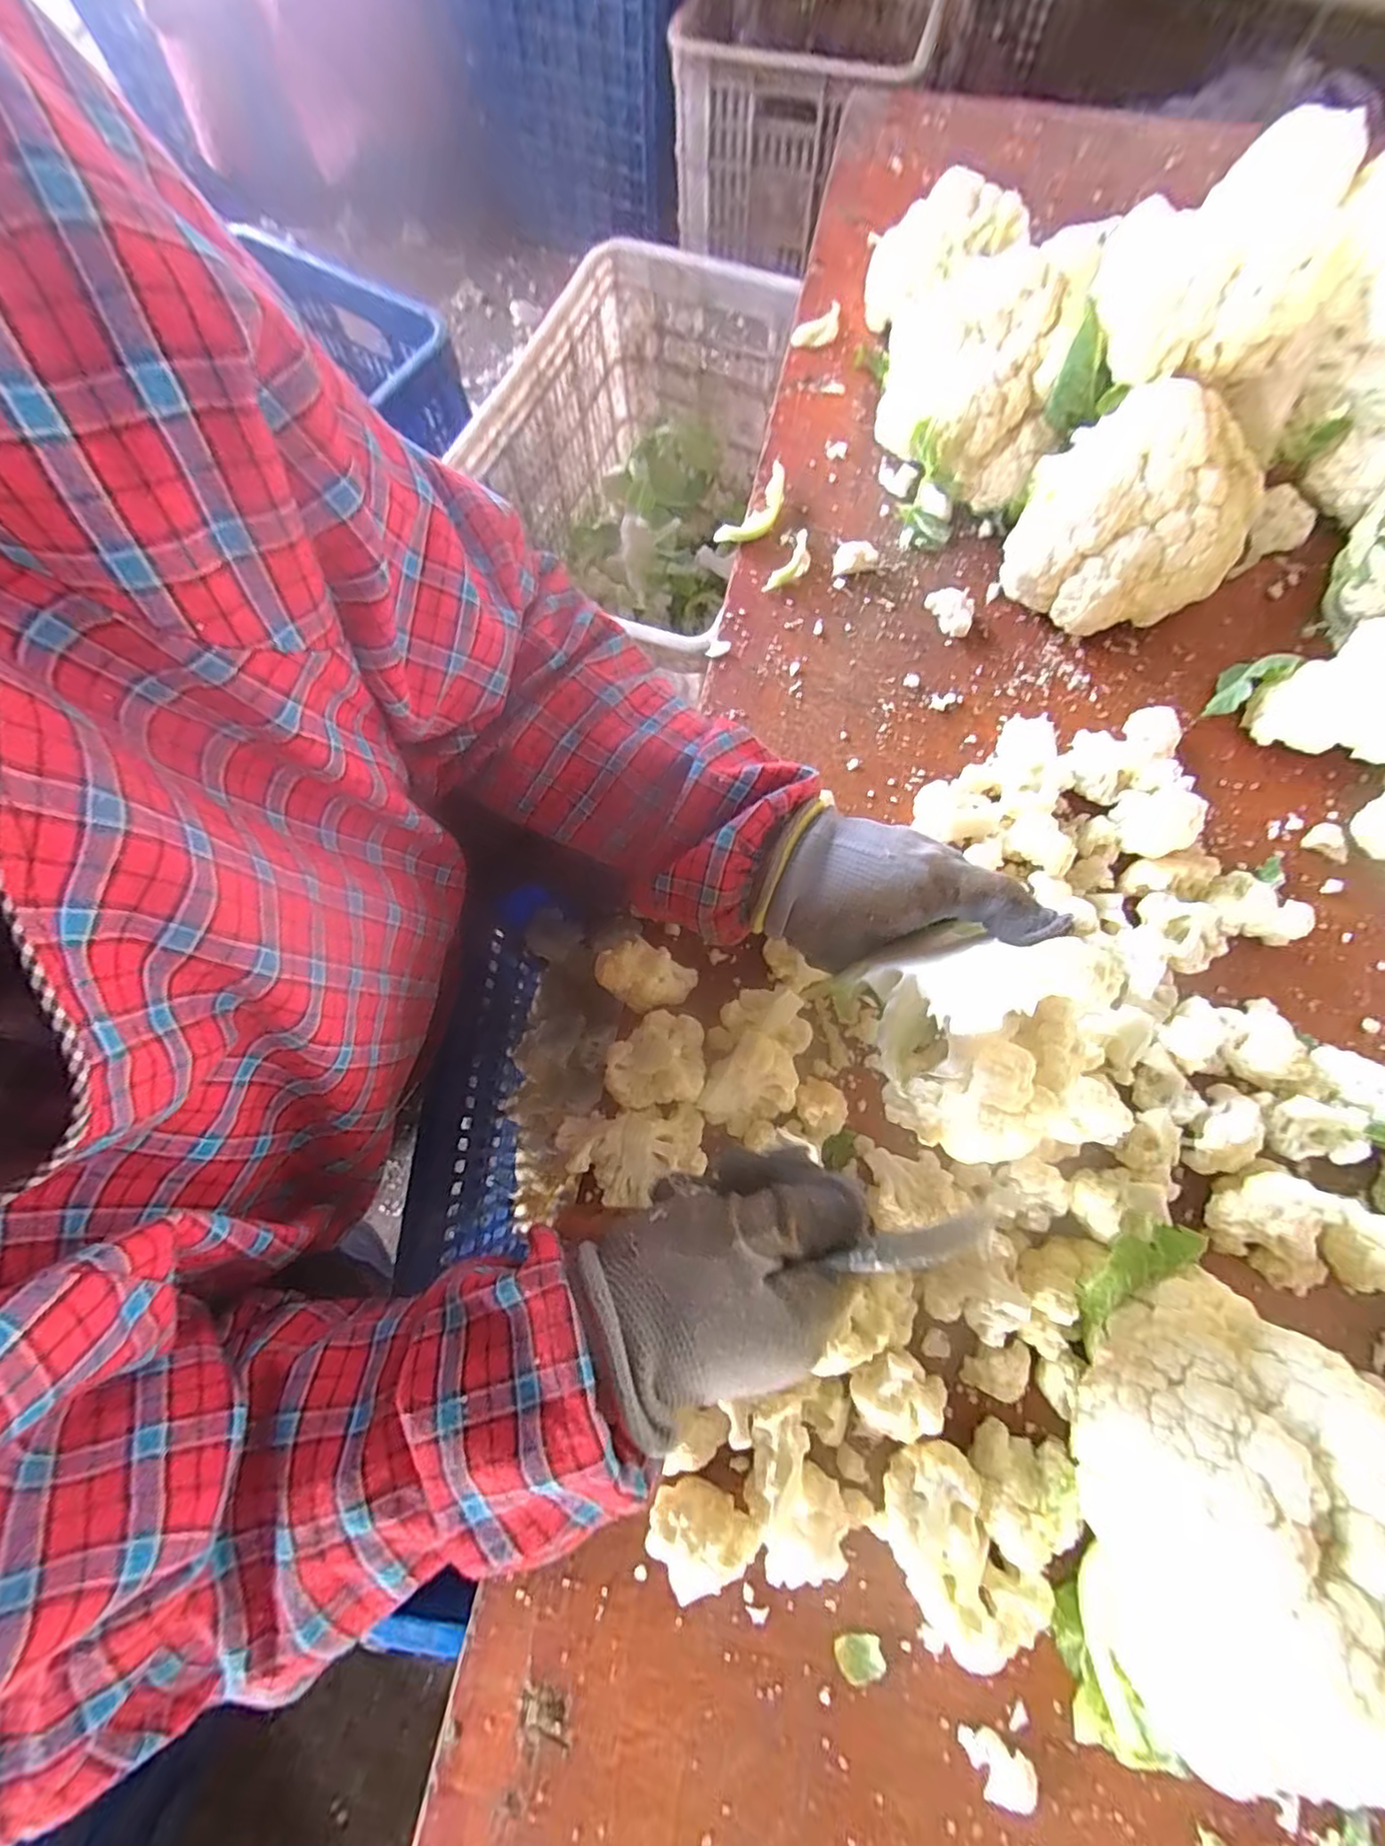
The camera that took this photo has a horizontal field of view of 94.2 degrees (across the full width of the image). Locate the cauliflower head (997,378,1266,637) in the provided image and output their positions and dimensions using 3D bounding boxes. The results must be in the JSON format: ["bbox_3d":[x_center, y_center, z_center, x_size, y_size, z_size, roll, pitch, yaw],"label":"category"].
[{"bbox_3d":[0.313,-0.287,0.456,0.140,0.110,0.145,37,76,12],"label":"cauliflower head"}]

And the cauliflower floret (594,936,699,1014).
[{"bbox_3d":[-0.028,0.034,0.385,0.055,0.049,0.034,15,73,6],"label":"cauliflower floret"}]

